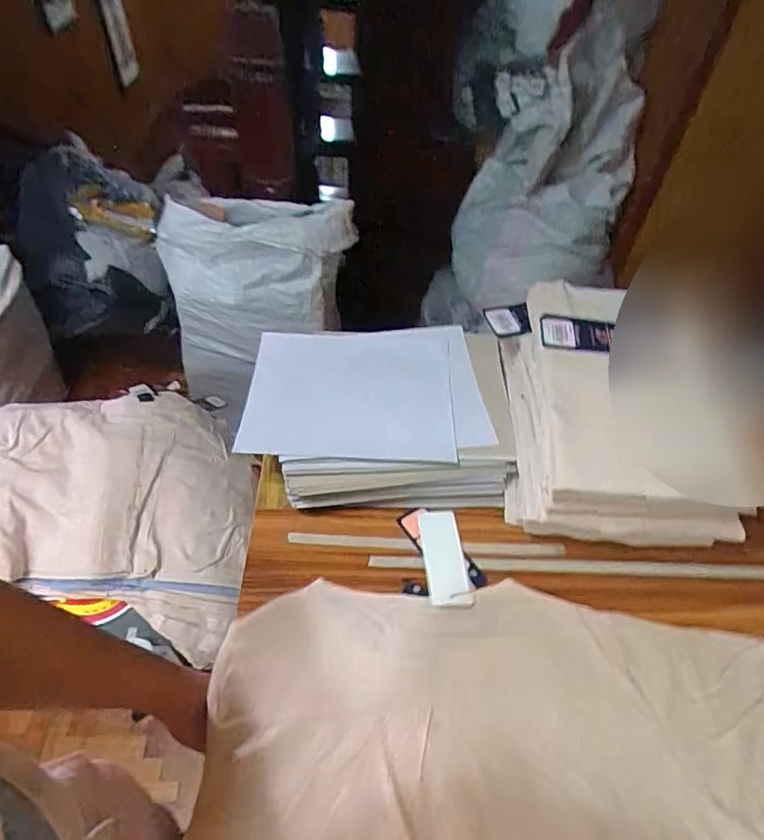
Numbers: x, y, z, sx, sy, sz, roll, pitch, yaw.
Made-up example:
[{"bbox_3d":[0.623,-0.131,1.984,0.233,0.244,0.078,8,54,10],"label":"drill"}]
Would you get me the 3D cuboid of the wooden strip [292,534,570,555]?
[{"bbox_3d":[0.052,0.143,0.625,0.317,0.010,0.013,3,48,-1],"label":"wooden strip"}]

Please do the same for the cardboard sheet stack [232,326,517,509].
[{"bbox_3d":[-0.007,-0.010,0.690,0.332,0.114,0.238,-3,49,-7],"label":"cardboard sheet stack"}]

